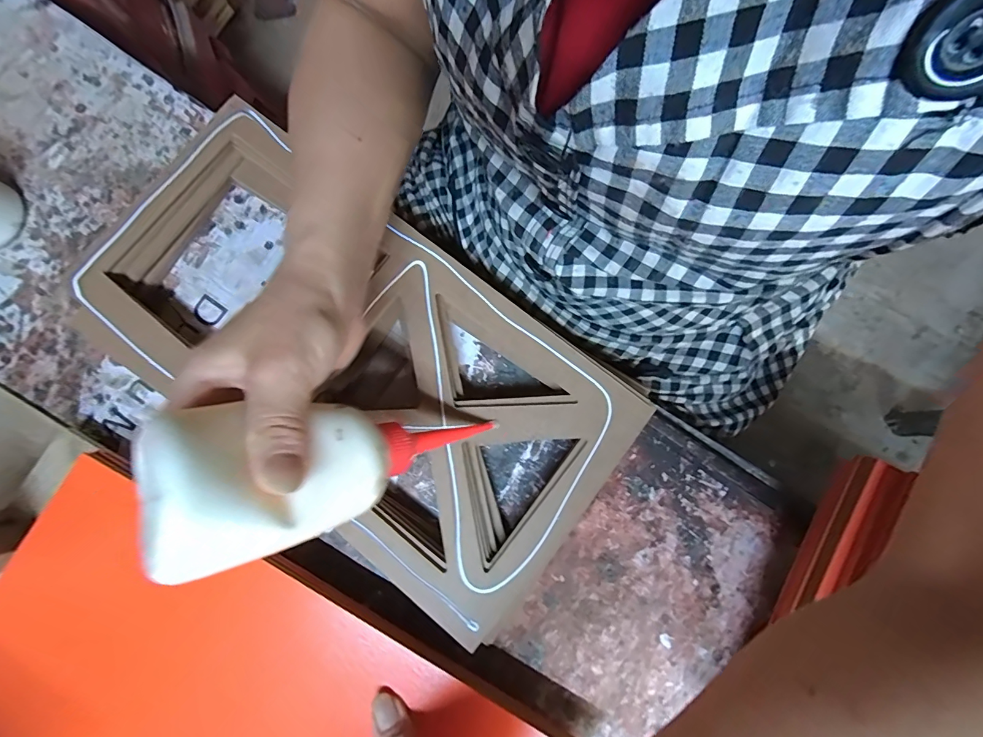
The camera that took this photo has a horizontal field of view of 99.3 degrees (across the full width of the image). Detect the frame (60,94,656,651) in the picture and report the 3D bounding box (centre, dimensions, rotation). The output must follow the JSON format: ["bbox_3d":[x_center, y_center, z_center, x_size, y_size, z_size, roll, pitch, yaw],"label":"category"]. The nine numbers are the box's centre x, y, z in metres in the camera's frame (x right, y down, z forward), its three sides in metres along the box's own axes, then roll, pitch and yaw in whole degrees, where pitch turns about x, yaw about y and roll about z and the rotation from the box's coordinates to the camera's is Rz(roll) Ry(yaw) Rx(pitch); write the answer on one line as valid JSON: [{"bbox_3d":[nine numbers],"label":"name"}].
[{"bbox_3d":[-0.109,-0.011,0.312,0.407,0.042,0.214,37,82,8],"label":"frame"}]

